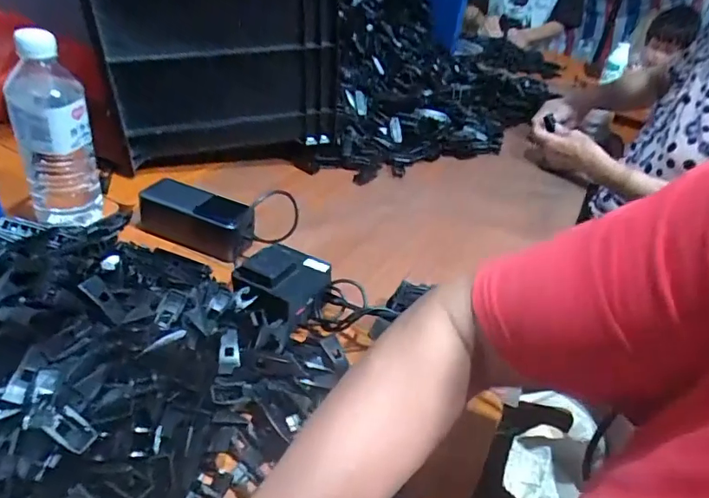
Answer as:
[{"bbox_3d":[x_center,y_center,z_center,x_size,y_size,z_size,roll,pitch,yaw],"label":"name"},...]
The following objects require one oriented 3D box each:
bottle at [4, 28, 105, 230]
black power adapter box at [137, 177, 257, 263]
[{"bbox_3d":[-0.330,-0.124,0.542,0.072,0.215,0.085,-13,40,-27],"label":"bottle"},{"bbox_3d":[-0.178,-0.033,0.575,0.142,0.049,0.053,19,37,15],"label":"black power adapter box"}]

